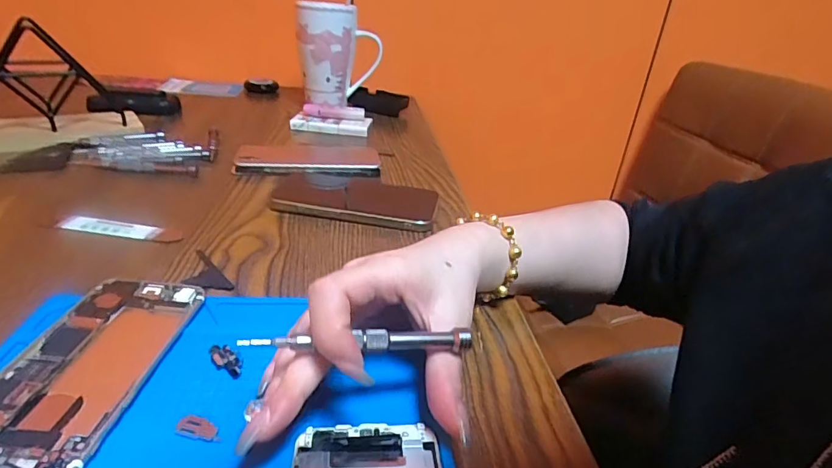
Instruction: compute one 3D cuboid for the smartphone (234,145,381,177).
[{"bbox_3d":[-0.117,-0.084,0.534,0.153,0.016,0.080,-1,29,-13],"label":"smartphone"}]

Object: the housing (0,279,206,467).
[{"bbox_3d":[-0.169,0.067,0.246,0.070,0.010,0.136,5,28,-1],"label":"housing"}]

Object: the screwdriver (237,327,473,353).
[{"bbox_3d":[-0.023,0.048,0.216,0.104,0.007,0.007,4,27,-19],"label":"screwdriver"}]

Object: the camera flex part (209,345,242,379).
[{"bbox_3d":[-0.102,0.067,0.258,0.028,0.004,0.010,26,34,33],"label":"camera flex part"}]

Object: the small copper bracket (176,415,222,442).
[{"bbox_3d":[-0.098,0.088,0.219,0.023,0.004,0.010,12,29,13],"label":"small copper bracket"}]

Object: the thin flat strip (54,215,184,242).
[{"bbox_3d":[-0.234,-0.005,0.379,0.103,0.005,0.023,7,32,3],"label":"thin flat strip"}]

